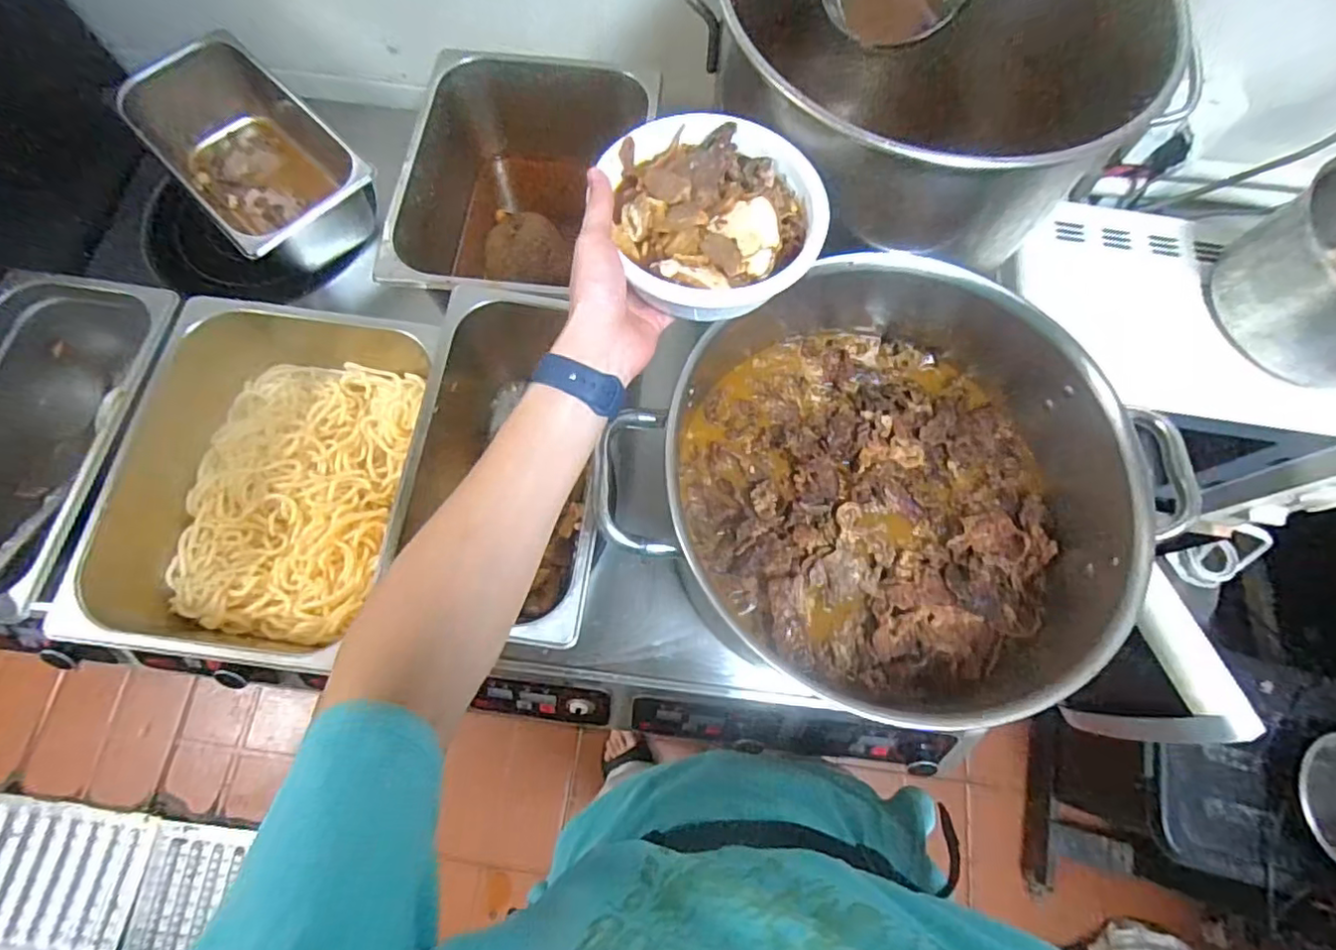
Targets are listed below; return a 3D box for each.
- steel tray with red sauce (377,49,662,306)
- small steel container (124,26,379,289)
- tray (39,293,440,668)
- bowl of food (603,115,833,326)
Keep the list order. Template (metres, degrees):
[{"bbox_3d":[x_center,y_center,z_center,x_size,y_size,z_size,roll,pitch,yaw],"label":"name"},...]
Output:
[{"bbox_3d":[-0.156,-0.315,0.715,0.249,0.156,0.328,6,72,-1],"label":"steel tray with red sauce"},{"bbox_3d":[-0.508,-0.386,0.759,0.168,0.101,0.327,-42,78,-14],"label":"small steel container"},{"bbox_3d":[-0.359,0.000,0.576,0.266,0.115,0.352,11,72,1],"label":"tray"},{"bbox_3d":[0.036,-0.195,0.464,0.149,0.060,0.156,1,72,-2],"label":"bowl of food"}]

